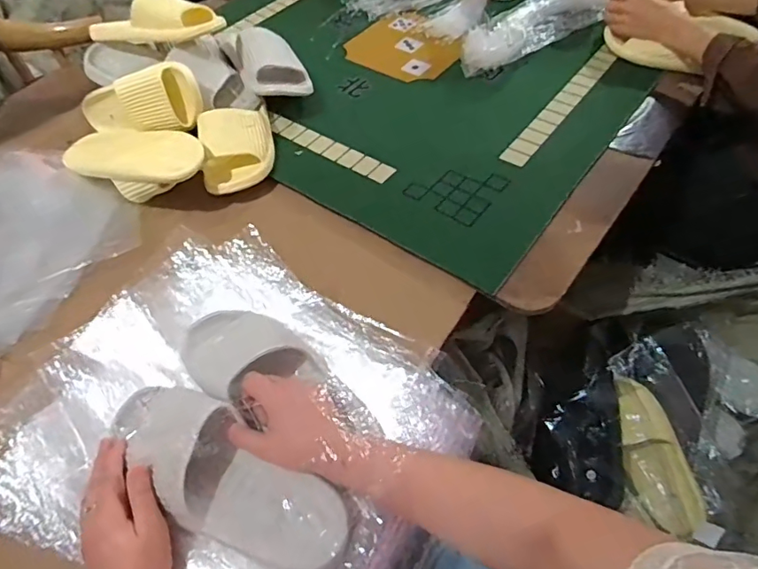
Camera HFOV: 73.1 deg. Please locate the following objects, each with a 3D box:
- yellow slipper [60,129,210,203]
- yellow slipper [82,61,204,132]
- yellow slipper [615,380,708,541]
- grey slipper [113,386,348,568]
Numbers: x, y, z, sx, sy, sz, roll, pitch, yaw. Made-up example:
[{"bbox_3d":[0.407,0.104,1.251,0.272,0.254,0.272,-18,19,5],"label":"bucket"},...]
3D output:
[{"bbox_3d":[-0.364,-0.188,0.765,0.241,0.056,0.104,20,58,17],"label":"yellow slipper"},{"bbox_3d":[-0.390,-0.278,0.814,0.224,0.095,0.071,-1,48,30],"label":"yellow slipper"},{"bbox_3d":[0.415,0.245,0.761,0.109,0.055,0.229,-2,54,3],"label":"yellow slipper"},{"bbox_3d":[-0.157,0.182,0.497,0.267,0.070,0.096,31,58,13],"label":"grey slipper"}]

